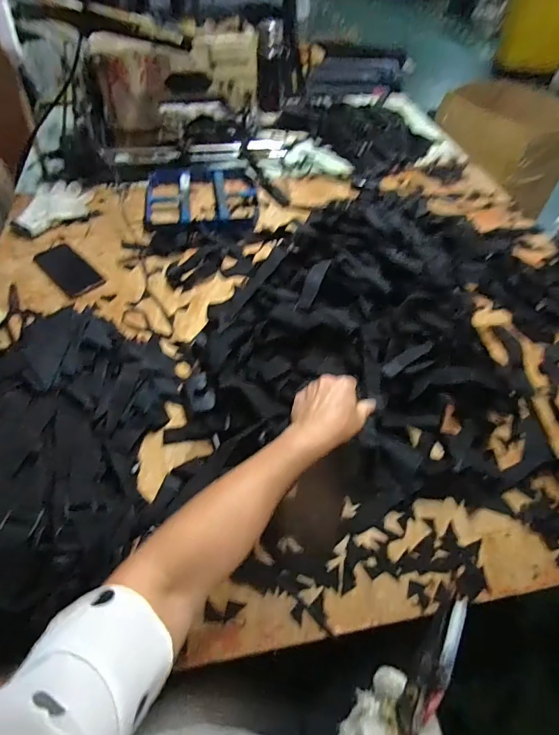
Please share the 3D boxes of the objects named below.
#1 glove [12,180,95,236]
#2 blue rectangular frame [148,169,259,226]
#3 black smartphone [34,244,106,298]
[{"bbox_3d":[-0.512,-0.372,0.915,0.134,0.035,0.229,-2,53,-3],"label":"glove"},{"bbox_3d":[-0.177,-0.394,0.920,0.248,0.029,0.226,-5,53,-5],"label":"blue rectangular frame"},{"bbox_3d":[-0.429,-0.200,0.813,0.075,0.006,0.171,-38,62,-26],"label":"black smartphone"}]

